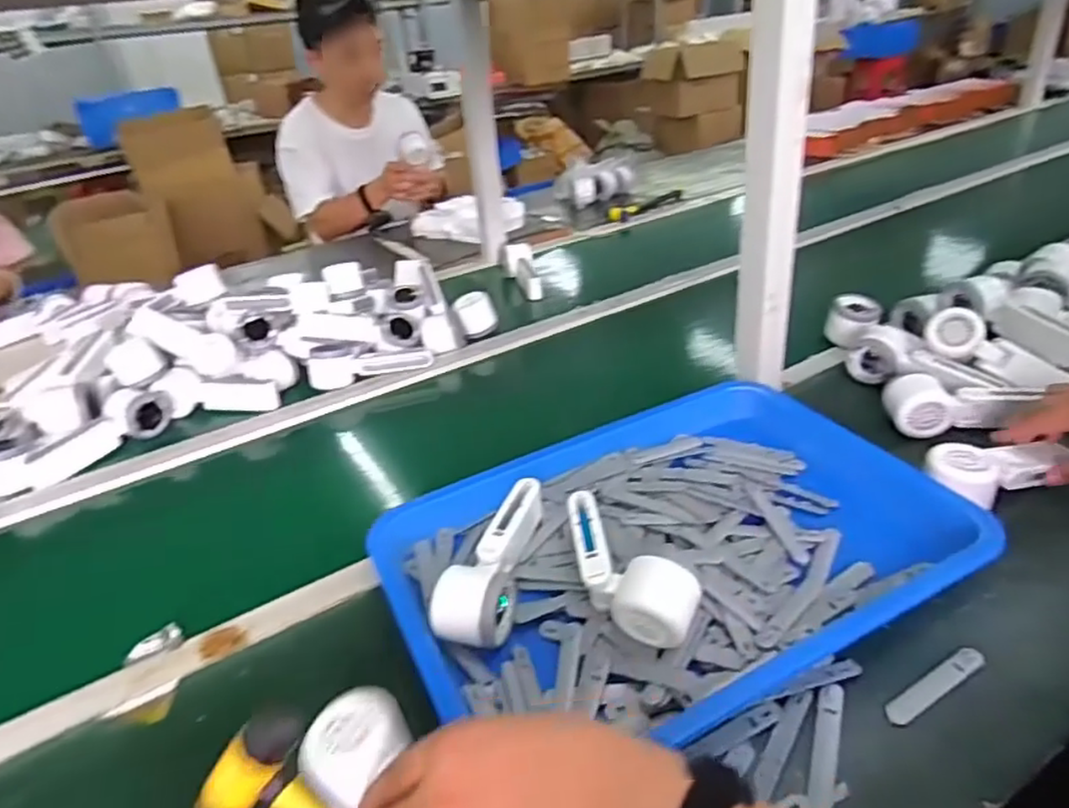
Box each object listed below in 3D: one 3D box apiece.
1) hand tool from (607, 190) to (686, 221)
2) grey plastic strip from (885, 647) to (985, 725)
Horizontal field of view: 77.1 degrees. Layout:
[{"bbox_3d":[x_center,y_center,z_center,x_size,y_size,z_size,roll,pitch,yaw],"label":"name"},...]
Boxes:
[{"bbox_3d":[0.267,-0.474,1.573,0.037,0.031,0.251,22,41,38],"label":"hand tool"},{"bbox_3d":[0.284,0.198,0.475,0.095,0.004,0.016,-21,34,-22],"label":"grey plastic strip"}]

